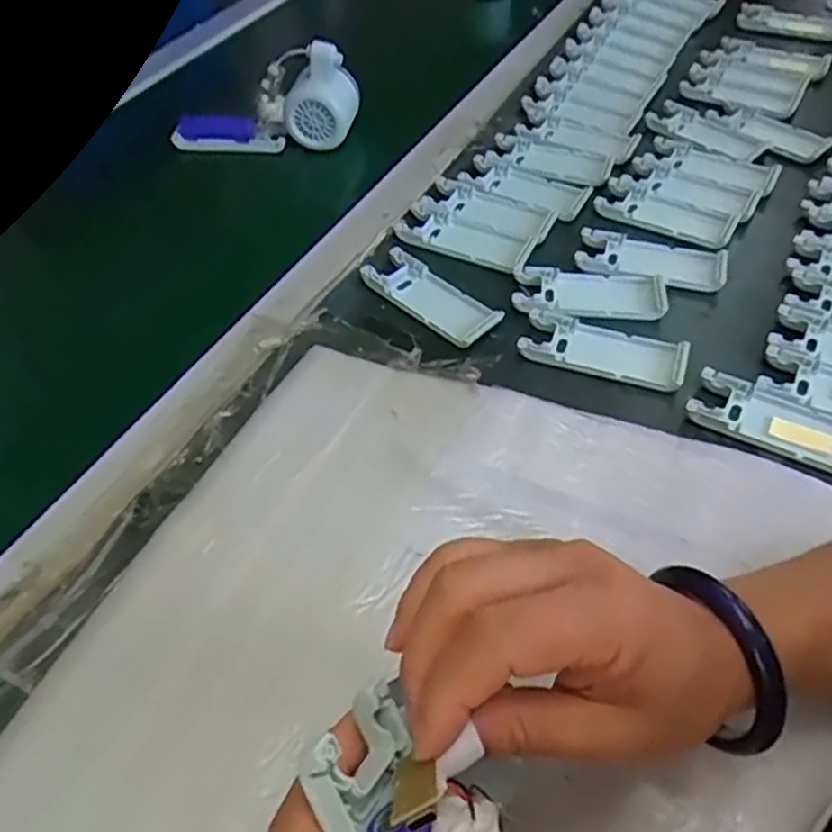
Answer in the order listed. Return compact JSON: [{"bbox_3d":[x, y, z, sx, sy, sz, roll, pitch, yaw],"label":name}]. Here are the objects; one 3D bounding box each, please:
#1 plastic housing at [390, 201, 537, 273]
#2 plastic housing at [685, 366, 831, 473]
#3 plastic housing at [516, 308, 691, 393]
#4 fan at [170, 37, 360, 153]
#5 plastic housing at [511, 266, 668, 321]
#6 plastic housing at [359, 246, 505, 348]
[{"bbox_3d":[0.037,-0.138,0.540,0.105,0.006,0.045,21,54,18],"label":"plastic housing"},{"bbox_3d":[0.220,0.005,0.422,0.104,0.014,0.042,24,55,20],"label":"plastic housing"},{"bbox_3d":[0.123,-0.045,0.464,0.103,0.010,0.044,16,53,14],"label":"plastic housing"},{"bbox_3d":[-0.135,-0.272,0.625,0.164,0.072,0.048,-9,49,17],"label":"fan"},{"bbox_3d":[0.123,-0.087,0.498,0.104,0.010,0.046,4,51,5],"label":"plastic housing"},{"bbox_3d":[0.010,-0.086,0.498,0.103,0.010,0.041,36,60,27],"label":"plastic housing"}]

